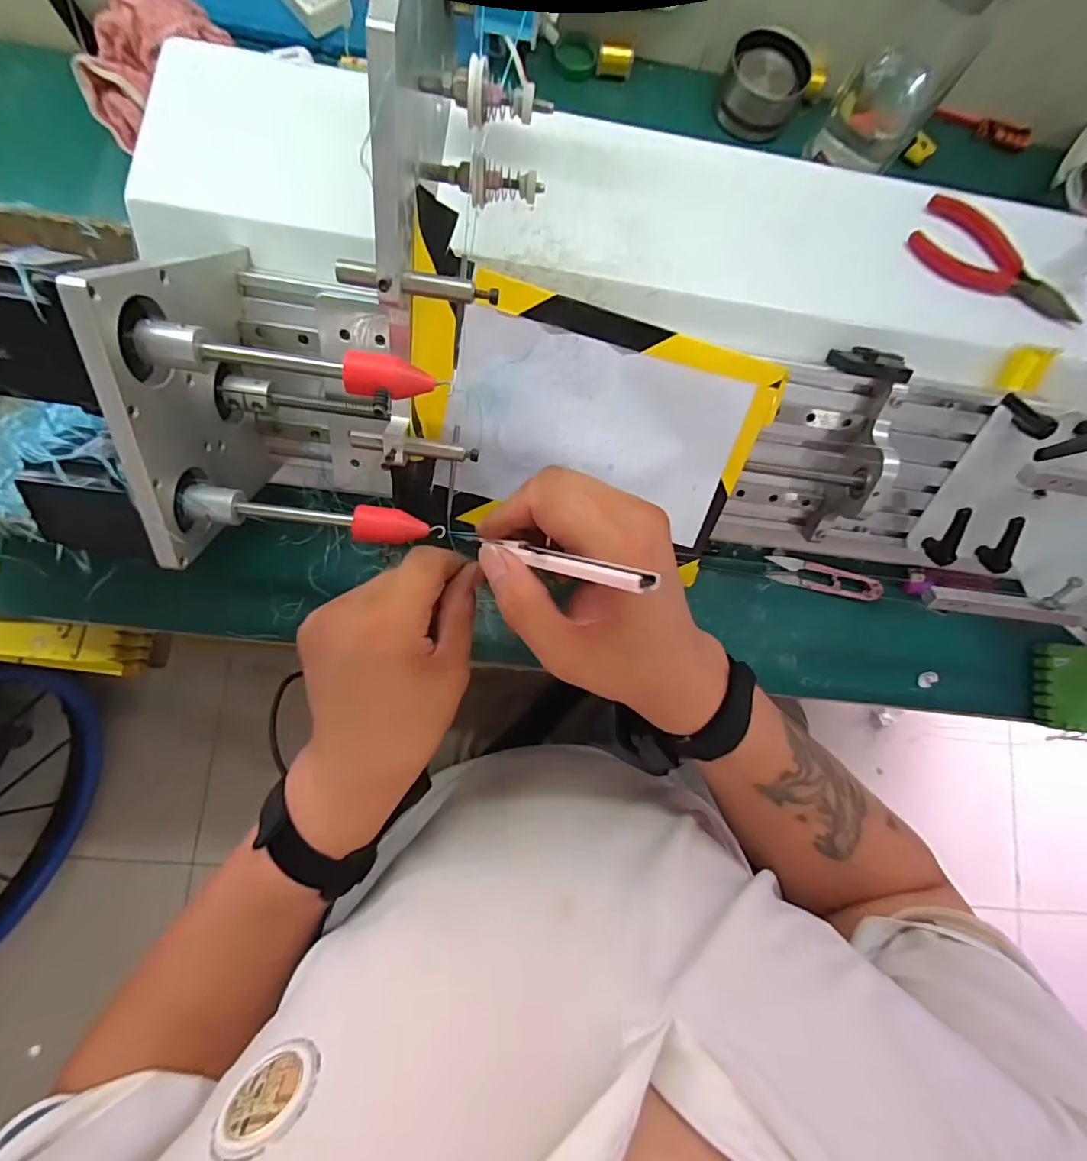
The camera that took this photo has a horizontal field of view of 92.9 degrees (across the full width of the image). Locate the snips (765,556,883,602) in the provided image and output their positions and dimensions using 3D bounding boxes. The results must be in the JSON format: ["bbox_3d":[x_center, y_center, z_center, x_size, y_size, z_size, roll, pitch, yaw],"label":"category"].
[{"bbox_3d":[0.237,-0.002,0.436,0.096,0.014,0.023,13,81,-4],"label":"snips"}]

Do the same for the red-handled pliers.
[{"bbox_3d":[0.295,-0.202,0.339,0.118,0.012,0.041,37,80,0],"label":"red-handled pliers"}]

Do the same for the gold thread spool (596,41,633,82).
[{"bbox_3d":[0.067,-0.484,0.479,0.032,0.026,0.020,8,82,-5],"label":"gold thread spool"}]

